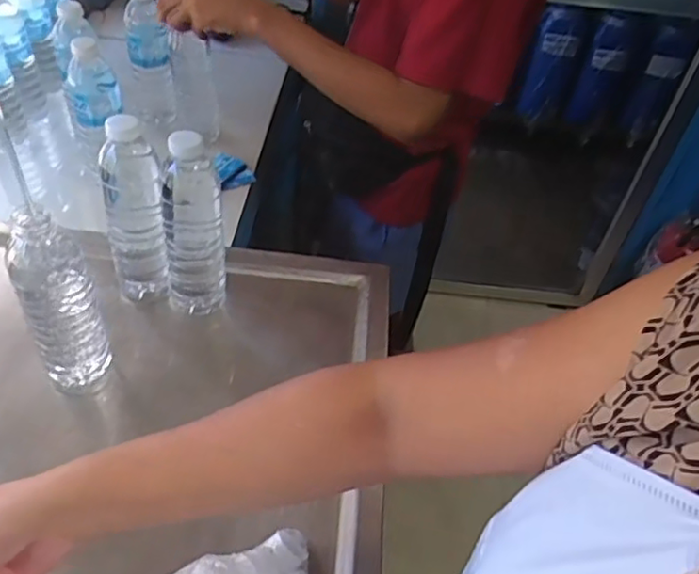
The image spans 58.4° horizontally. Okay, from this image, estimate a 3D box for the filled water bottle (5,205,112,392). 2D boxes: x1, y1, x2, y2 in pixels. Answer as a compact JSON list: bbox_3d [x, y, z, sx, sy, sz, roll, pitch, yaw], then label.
[{"bbox_3d":[-0.258,0.017,0.559,0.064,0.194,0.052,-21,52,-25],"label":"filled water bottle"}]

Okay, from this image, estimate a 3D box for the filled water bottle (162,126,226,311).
[{"bbox_3d":[-0.162,-0.064,0.642,0.062,0.199,0.066,-5,47,-12],"label":"filled water bottle"}]

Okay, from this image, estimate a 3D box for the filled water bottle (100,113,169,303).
[{"bbox_3d":[-0.220,-0.073,0.645,0.060,0.198,0.059,-12,49,-18],"label":"filled water bottle"}]

